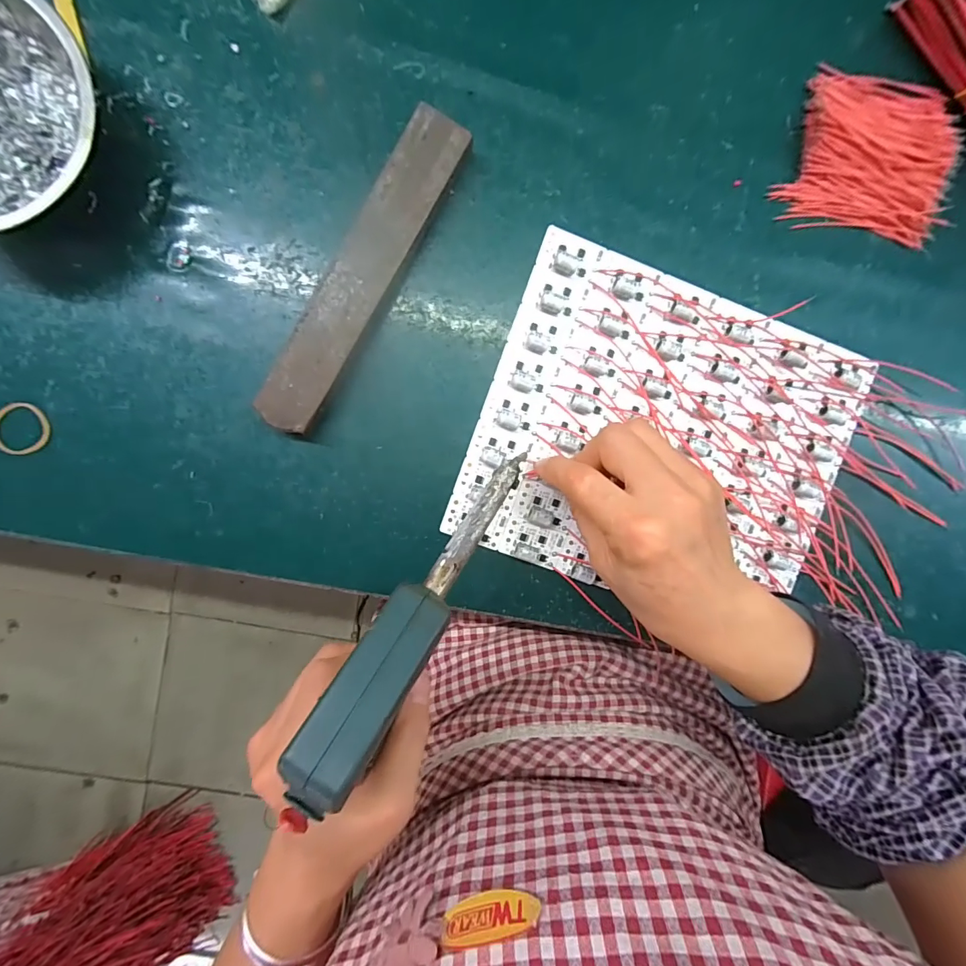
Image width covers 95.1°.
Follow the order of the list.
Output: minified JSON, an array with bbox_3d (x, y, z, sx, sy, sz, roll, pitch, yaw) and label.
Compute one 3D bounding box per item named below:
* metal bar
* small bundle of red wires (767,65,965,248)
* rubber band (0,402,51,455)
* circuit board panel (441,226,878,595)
[{"bbox_3d":[-0.070,-0.120,0.261,0.037,0.018,0.197,28,91,-6],"label":"metal bar"},{"bbox_3d":[0.247,-0.212,0.281,0.106,0.014,0.096,6,93,-5],"label":"small bundle of red wires"},{"bbox_3d":[-0.271,-0.031,0.258,0.030,0.004,0.031,3,100,-9],"label":"rubber band"},{"bbox_3d":[0.120,-0.026,0.285,0.236,0.012,0.199,20,92,-5],"label":"circuit board panel"}]

